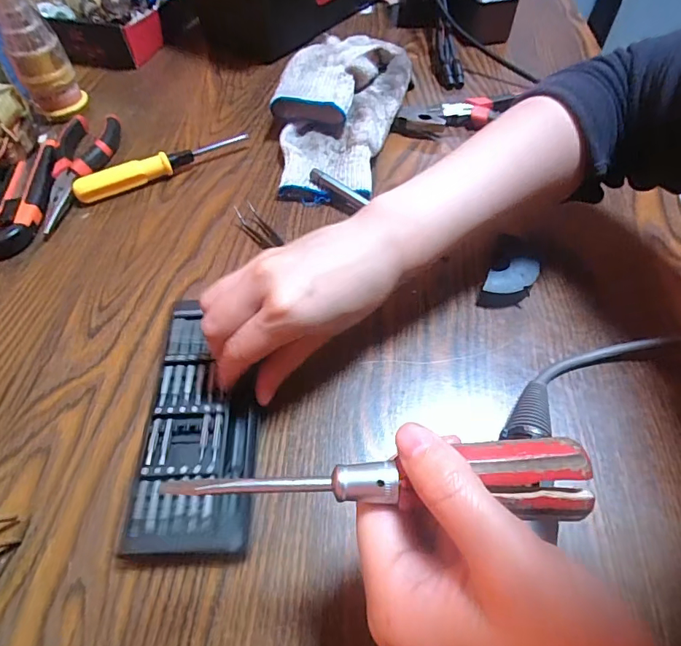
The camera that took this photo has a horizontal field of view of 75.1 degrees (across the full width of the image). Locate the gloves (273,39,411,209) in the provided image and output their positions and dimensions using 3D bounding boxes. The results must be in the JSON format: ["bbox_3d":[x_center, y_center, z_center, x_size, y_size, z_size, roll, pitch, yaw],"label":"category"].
[{"bbox_3d":[0.004,-0.214,0.429,0.132,0.055,0.233,-1,54,-1],"label":"gloves"}]

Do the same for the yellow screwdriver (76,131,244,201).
[{"bbox_3d":[-0.158,-0.141,0.400,0.155,0.020,0.018,-24,58,-17],"label":"yellow screwdriver"}]

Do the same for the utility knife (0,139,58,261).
[{"bbox_3d":[-0.270,-0.114,0.379,0.041,0.021,0.147,-7,54,-5],"label":"utility knife"}]

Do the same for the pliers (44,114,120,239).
[{"bbox_3d":[-0.232,-0.140,0.401,0.049,0.018,0.154,-9,55,-7],"label":"pliers"}]

